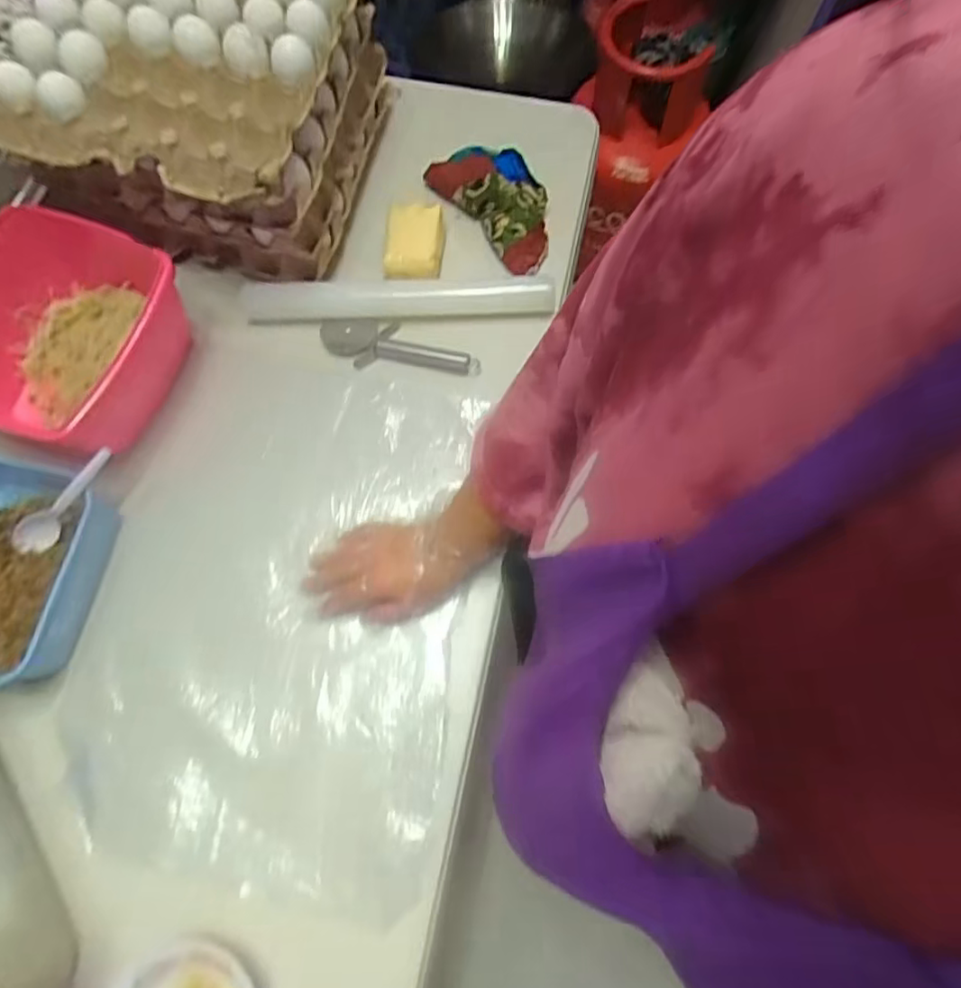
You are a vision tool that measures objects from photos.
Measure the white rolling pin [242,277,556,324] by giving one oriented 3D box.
[{"bbox_3d":[-0.092,-0.218,0.674,0.339,0.028,0.039,0,72,1],"label":"white rolling pin"}]

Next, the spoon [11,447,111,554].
[{"bbox_3d":[-0.392,0.011,0.572,0.143,0.030,0.019,-41,74,14],"label":"spoon"}]

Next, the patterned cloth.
[{"bbox_3d":[0.023,-0.344,0.706,0.086,0.032,0.172,-35,75,-10],"label":"patterned cloth"}]

